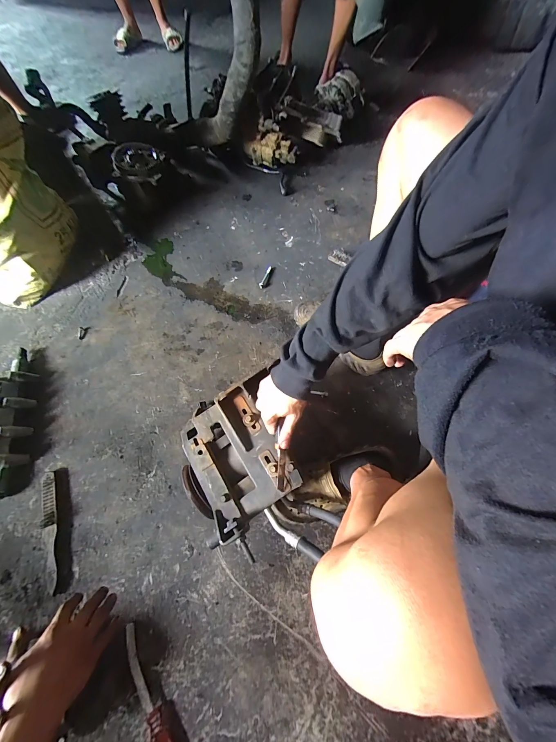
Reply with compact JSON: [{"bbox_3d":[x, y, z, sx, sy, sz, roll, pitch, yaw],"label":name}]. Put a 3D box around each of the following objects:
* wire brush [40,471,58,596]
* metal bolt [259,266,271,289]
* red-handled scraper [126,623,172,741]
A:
[{"bbox_3d":[-0.517,0.355,0.646,0.032,0.022,0.248,-17,64,-7],"label":"wire brush"},{"bbox_3d":[-0.041,-0.316,0.971,0.021,0.017,0.086,22,66,11],"label":"metal bolt"},{"bbox_3d":[-0.231,0.590,0.517,0.030,0.023,0.235,-29,67,-13],"label":"red-handled scraper"}]

